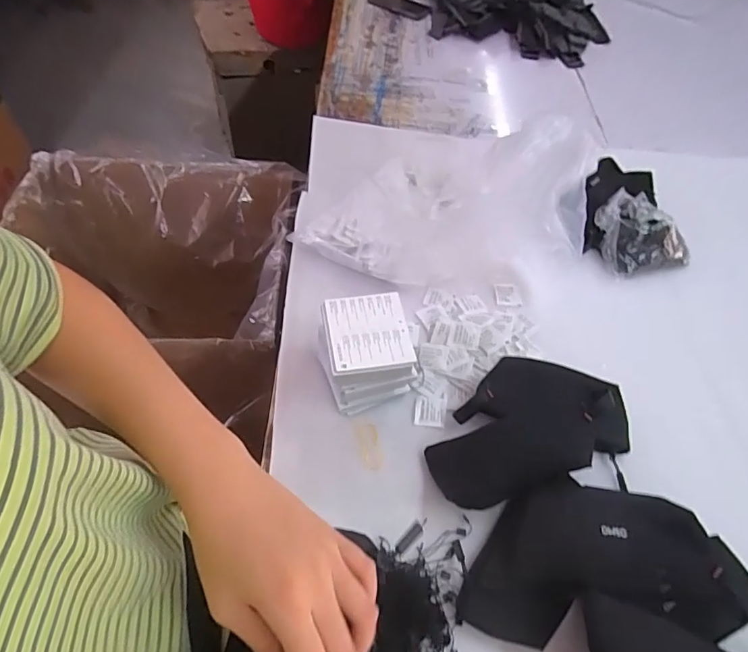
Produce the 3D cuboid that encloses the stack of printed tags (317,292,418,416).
[{"bbox_3d":[-0.012,0.030,0.600,0.099,0.099,0.109,-12,56,-13],"label":"stack of printed tags"}]

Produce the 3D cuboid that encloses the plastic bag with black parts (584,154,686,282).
[{"bbox_3d":[0.435,-0.180,0.794,0.185,0.102,0.193,16,54,6],"label":"plastic bag with black parts"}]

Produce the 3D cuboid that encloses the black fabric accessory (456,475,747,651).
[{"bbox_3d":[0.224,0.236,0.495,0.272,0.061,0.141,-6,55,7],"label":"black fabric accessory"}]

